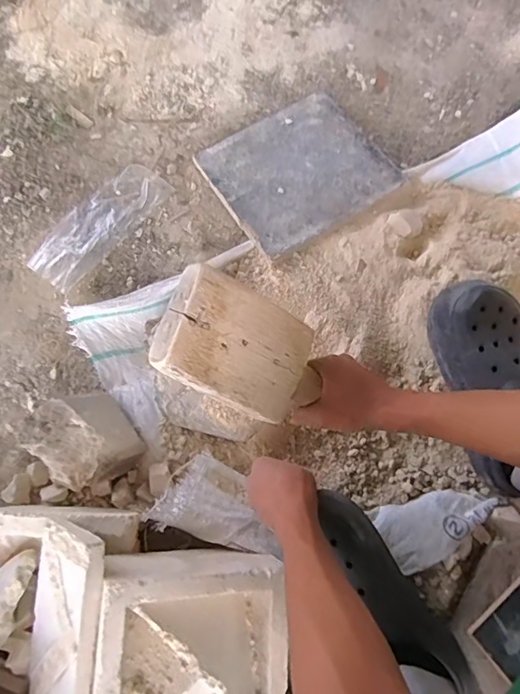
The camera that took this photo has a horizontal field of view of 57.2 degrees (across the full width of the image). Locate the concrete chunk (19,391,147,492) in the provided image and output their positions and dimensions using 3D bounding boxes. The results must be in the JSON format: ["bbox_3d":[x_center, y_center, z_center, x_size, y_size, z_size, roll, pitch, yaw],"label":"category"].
[{"bbox_3d":[-0.222,0.118,0.605,0.103,0.077,0.112,-37,74,-9],"label":"concrete chunk"}]

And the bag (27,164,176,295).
[{"bbox_3d":[-0.250,-0.196,0.749,0.085,0.023,0.241,39,80,9],"label":"bag"}]

